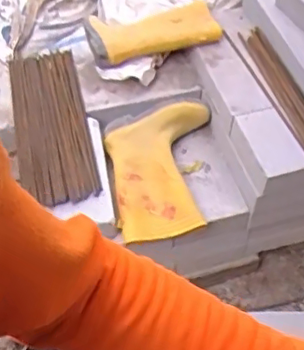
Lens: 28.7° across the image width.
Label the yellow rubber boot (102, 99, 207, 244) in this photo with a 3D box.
[{"bbox_3d":[0.028,-0.011,1.471,0.259,0.113,0.334,-6,52,-6],"label":"yellow rubber boot"}]

